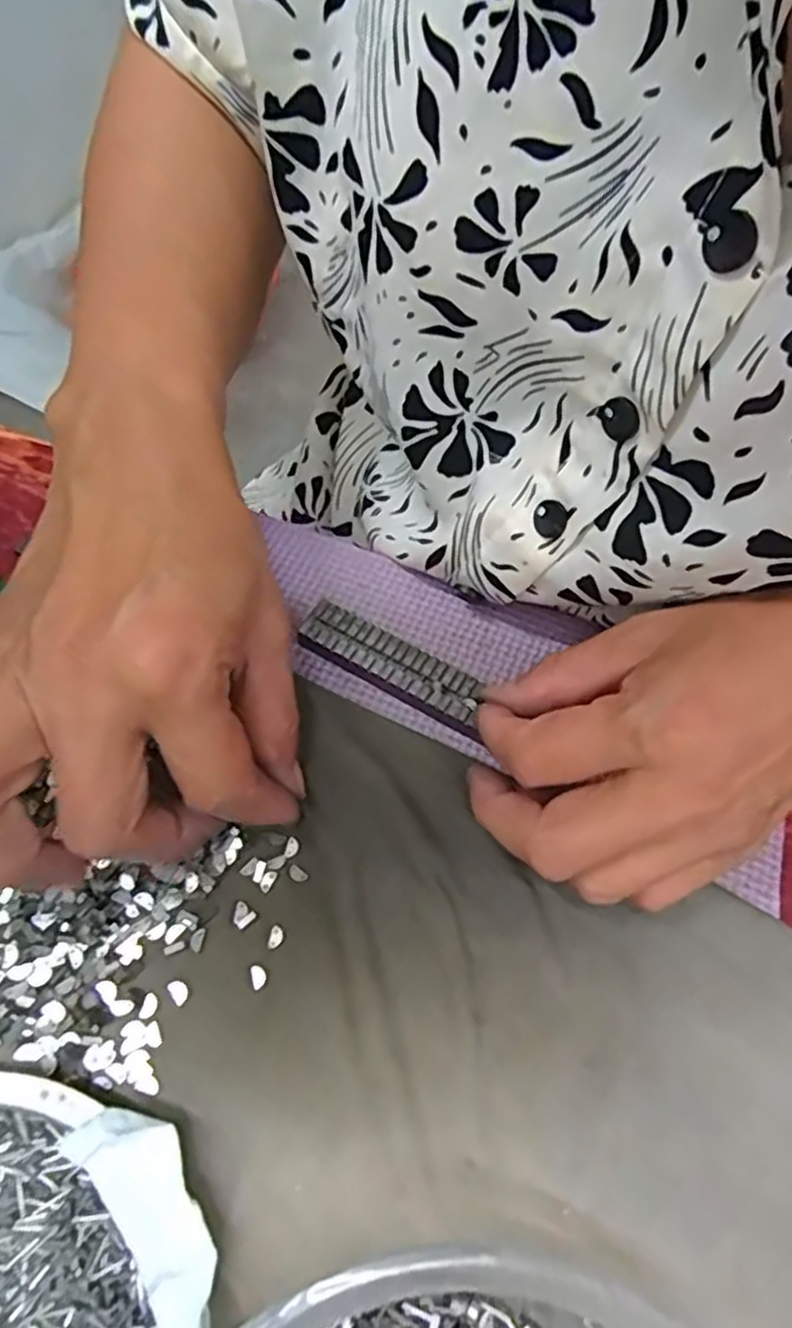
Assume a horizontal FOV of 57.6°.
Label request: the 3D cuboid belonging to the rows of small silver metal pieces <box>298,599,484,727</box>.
[{"bbox_3d":[-0.002,-0.002,0.264,0.070,0.004,0.018,29,63,12],"label":"rows of small silver metal pieces"}]

